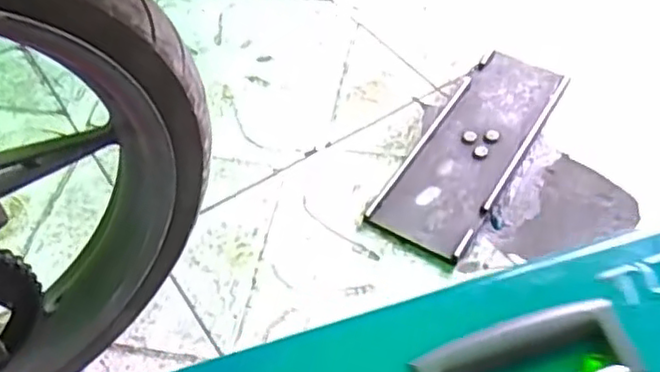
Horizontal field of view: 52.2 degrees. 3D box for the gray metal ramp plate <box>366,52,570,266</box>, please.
[{"bbox_3d":[0.209,-0.062,0.975,0.135,0.015,0.399,27,56,20],"label":"gray metal ramp plate"}]

